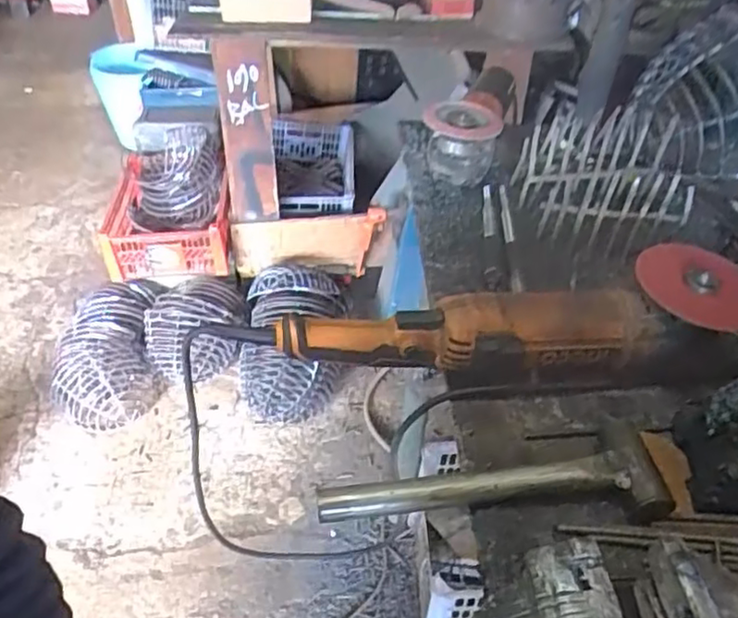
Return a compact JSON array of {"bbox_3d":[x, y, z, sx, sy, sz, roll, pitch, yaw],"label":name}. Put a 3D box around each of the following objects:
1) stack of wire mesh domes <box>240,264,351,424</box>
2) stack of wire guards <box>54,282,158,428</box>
[{"bbox_3d":[-0.195,0.093,1.714,0.259,0.182,0.405,1,42,-1],"label":"stack of wire mesh domes"},{"bbox_3d":[-0.679,0.111,1.718,0.249,0.120,0.437,-7,43,-10],"label":"stack of wire guards"}]

